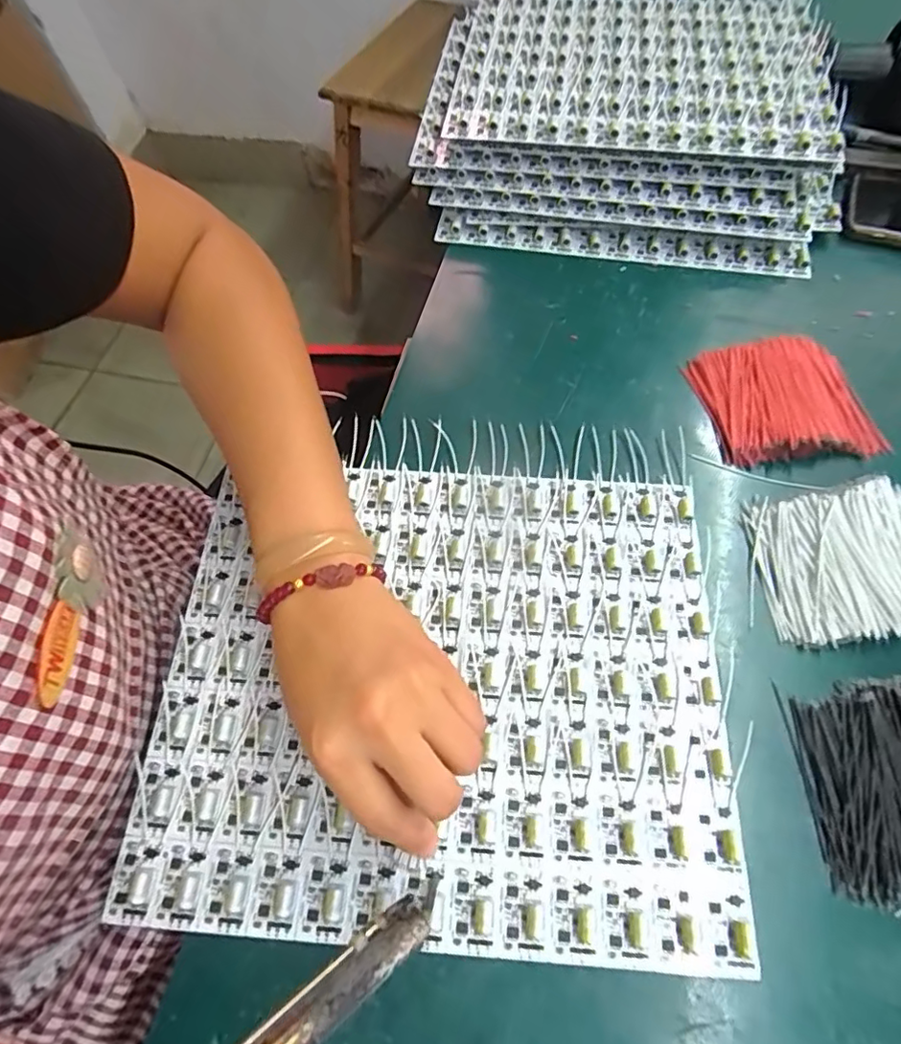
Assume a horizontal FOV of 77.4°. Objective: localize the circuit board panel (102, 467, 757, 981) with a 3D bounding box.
[{"bbox_3d":[-0.006,0.080,0.300,0.288,0.011,0.241,3,63,5],"label":"circuit board panel"}]

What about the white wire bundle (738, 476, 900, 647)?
[{"bbox_3d":[0.232,0.021,0.311,0.111,0.018,0.089,-5,63,1],"label":"white wire bundle"}]

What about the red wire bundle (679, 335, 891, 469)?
[{"bbox_3d":[0.219,-0.082,0.369,0.105,0.018,0.087,-5,63,1],"label":"red wire bundle"}]

